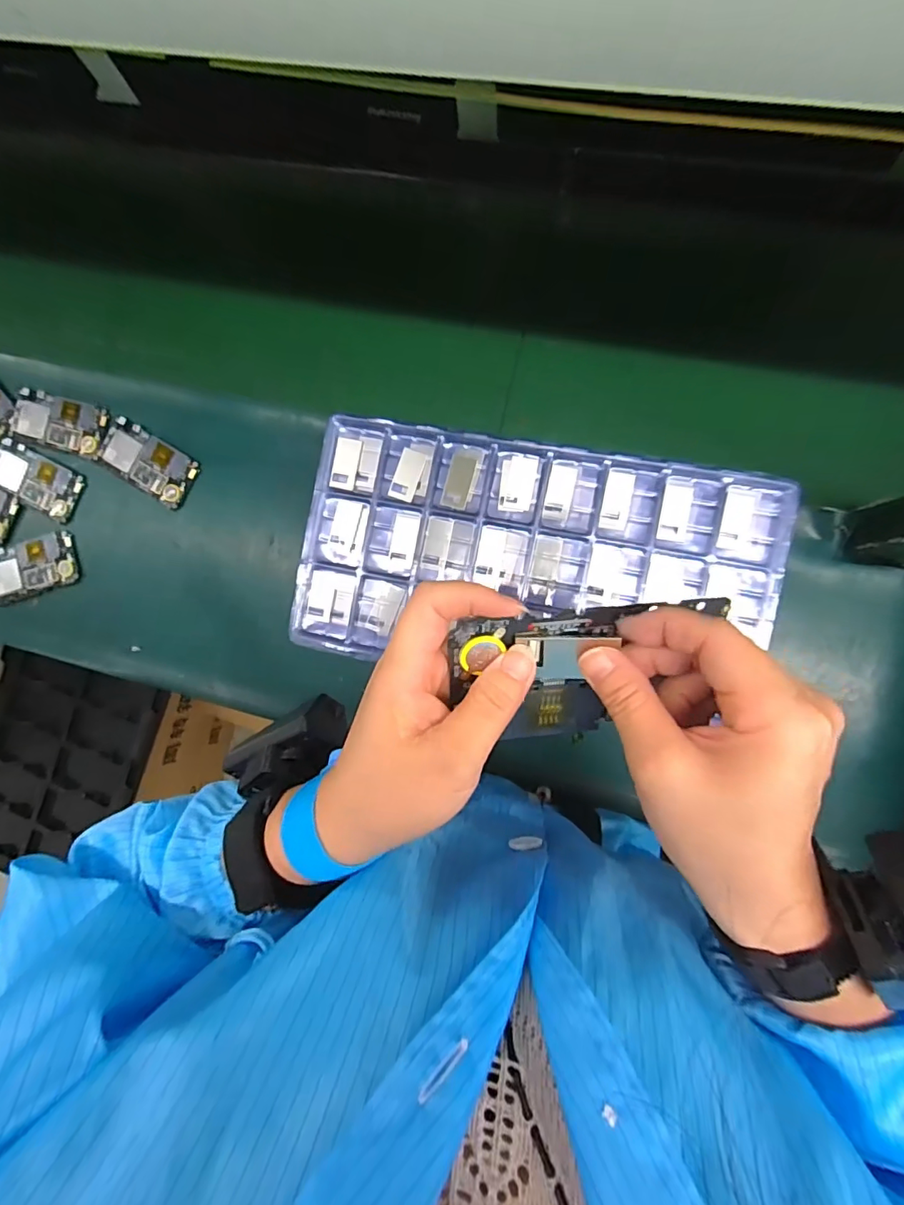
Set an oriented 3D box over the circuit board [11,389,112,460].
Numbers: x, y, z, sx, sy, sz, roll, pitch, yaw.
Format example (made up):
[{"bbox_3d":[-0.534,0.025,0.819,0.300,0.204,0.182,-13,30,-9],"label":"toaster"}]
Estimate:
[{"bbox_3d":[-0.471,-0.217,0.628,0.114,0.009,0.059,17,89,8],"label":"circuit board"}]

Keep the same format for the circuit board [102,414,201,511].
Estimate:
[{"bbox_3d":[-0.360,-0.166,0.622,0.116,0.011,0.063,33,92,8],"label":"circuit board"}]

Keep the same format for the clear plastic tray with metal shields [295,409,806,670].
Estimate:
[{"bbox_3d":[0.066,-0.036,0.445,0.389,0.025,0.193,9,88,8],"label":"clear plastic tray with metal shields"}]

